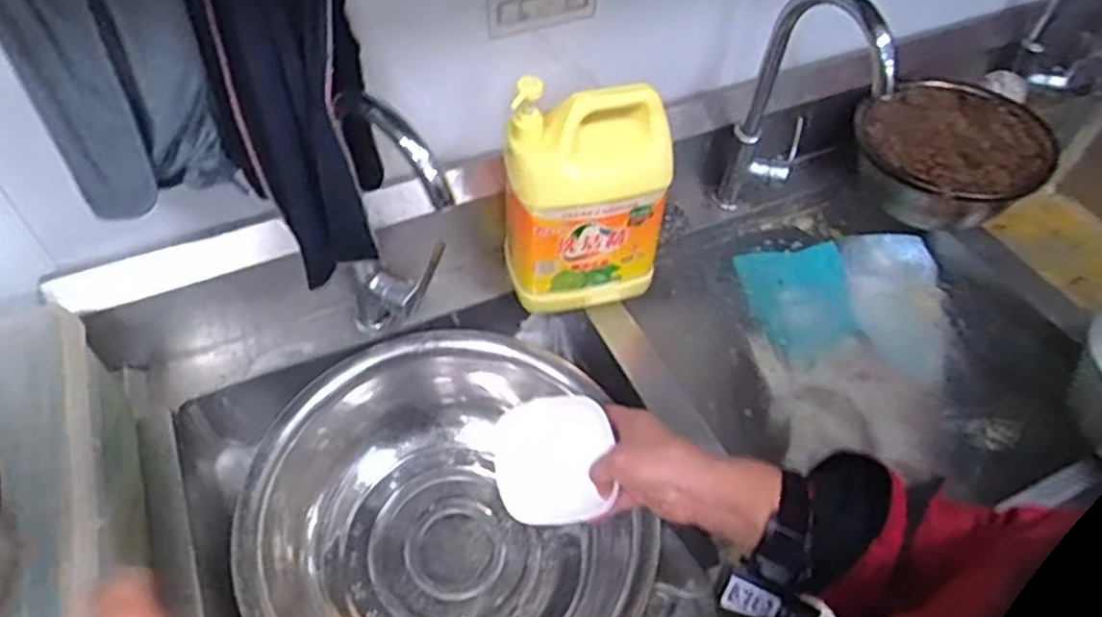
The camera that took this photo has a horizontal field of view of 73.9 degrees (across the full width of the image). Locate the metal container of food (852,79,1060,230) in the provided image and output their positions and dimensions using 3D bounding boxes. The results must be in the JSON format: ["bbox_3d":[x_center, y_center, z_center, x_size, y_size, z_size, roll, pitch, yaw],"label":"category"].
[{"bbox_3d":[0.594,-0.230,1.114,0.273,0.104,0.266,-28,56,-22],"label":"metal container of food"}]

